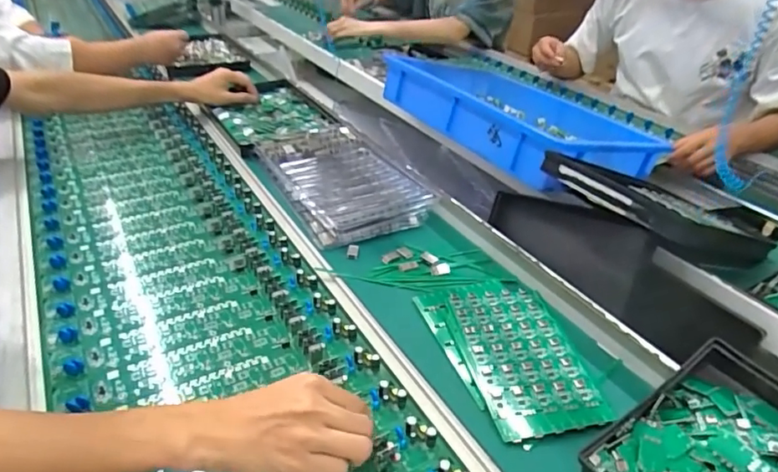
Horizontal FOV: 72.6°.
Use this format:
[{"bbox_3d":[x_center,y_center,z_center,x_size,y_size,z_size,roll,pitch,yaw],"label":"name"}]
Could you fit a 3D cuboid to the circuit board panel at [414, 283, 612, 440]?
[{"bbox_3d":[0.120,0.111,0.536,0.130,0.010,0.203,-9,36,-11],"label":"circuit board panel"}]

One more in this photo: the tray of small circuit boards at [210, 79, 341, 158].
[{"bbox_3d":[-0.222,-0.228,0.969,0.178,0.028,0.307,-14,36,-26],"label":"tray of small circuit boards"}]

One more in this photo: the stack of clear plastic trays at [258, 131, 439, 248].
[{"bbox_3d":[-0.073,-0.089,0.791,0.170,0.034,0.289,-13,36,-25],"label":"stack of clear plastic trays"}]

